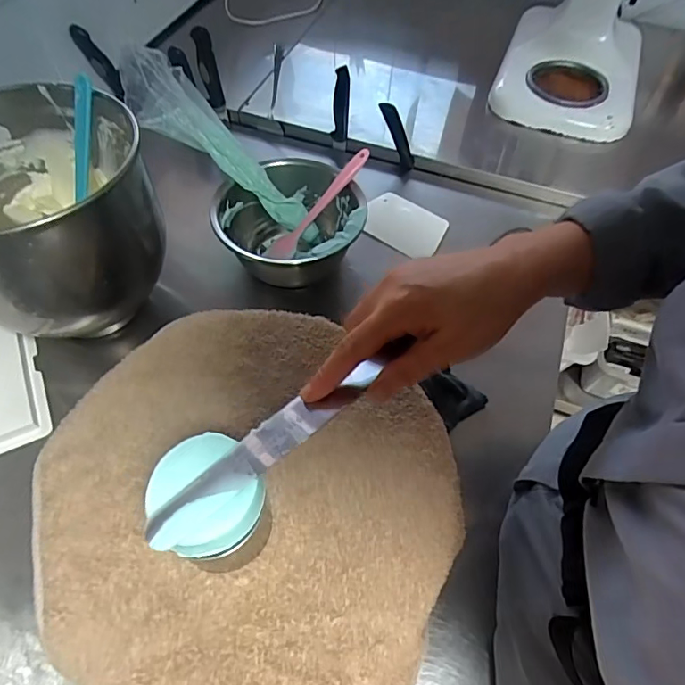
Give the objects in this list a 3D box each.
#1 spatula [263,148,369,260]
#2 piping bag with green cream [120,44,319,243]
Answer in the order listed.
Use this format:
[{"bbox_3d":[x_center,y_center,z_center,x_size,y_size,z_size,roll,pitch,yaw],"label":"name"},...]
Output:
[{"bbox_3d":[-0.032,-0.172,0.637,0.183,0.024,0.031,-45,61,16],"label":"spatula"},{"bbox_3d":[-0.141,-0.238,0.623,0.293,0.071,0.068,41,59,-13],"label":"piping bag with green cream"}]

